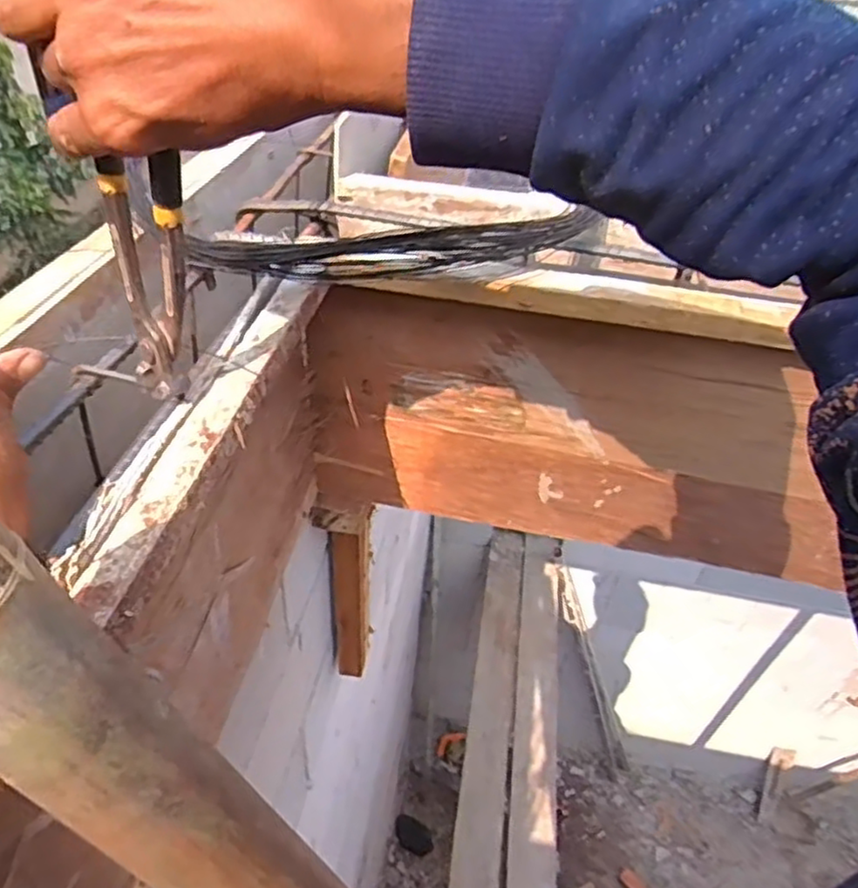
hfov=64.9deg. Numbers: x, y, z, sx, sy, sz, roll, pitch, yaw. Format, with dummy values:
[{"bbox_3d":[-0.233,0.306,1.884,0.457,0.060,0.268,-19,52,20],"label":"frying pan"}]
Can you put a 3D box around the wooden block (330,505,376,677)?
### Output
[{"bbox_3d":[-0.110,0.227,0.971,0.054,0.313,0.049,0,42,-6],"label":"wooden block"}]

